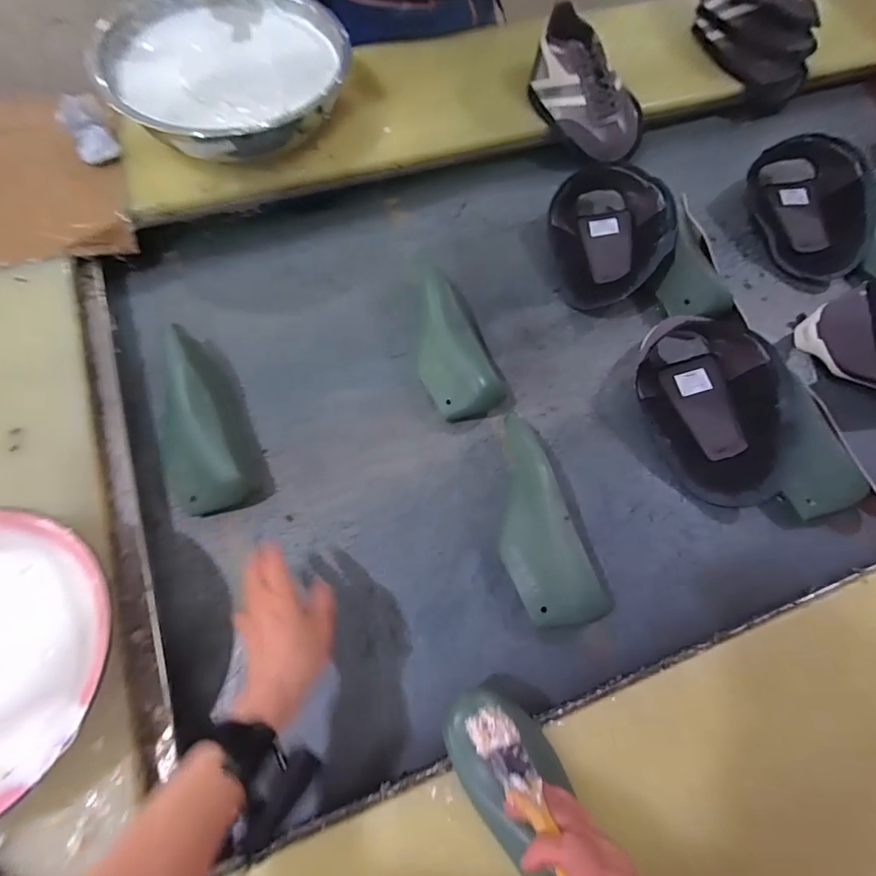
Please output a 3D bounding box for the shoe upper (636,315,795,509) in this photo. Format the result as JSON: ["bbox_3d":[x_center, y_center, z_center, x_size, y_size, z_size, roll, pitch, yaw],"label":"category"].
[{"bbox_3d":[0.353,-0.042,0.622,0.166,0.083,0.246,-16,71,-9],"label":"shoe upper"}]

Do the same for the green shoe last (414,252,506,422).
[{"bbox_3d":[0.006,-0.130,0.650,0.087,0.058,0.229,-22,71,-10],"label":"green shoe last"}]

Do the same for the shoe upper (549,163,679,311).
[{"bbox_3d":[0.252,-0.301,0.716,0.162,0.083,0.216,-7,69,-5],"label":"shoe upper"}]

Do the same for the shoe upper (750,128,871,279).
[{"bbox_3d":[0.579,-0.370,0.766,0.149,0.094,0.248,-3,69,-4],"label":"shoe upper"}]

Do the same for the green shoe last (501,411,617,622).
[{"bbox_3d":[0.106,0.096,0.556,0.082,0.077,0.237,-19,71,-10],"label":"green shoe last"}]

